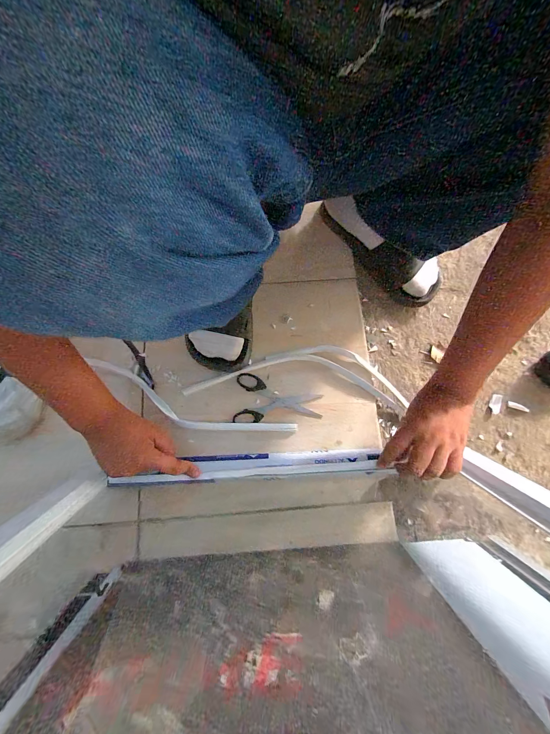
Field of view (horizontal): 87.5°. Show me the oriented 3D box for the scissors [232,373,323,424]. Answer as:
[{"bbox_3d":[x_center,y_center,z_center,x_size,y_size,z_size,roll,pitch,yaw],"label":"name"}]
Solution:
[{"bbox_3d":[0.006,0.058,0.496,0.146,0.006,0.083,4,76,-1],"label":"scissors"}]

